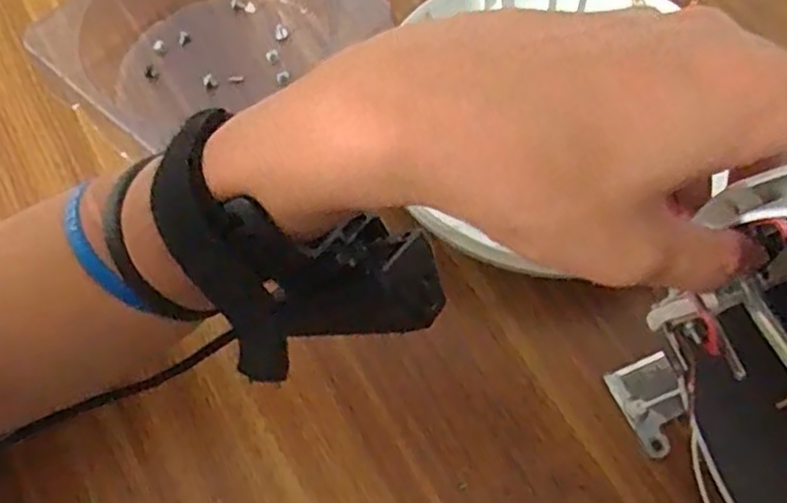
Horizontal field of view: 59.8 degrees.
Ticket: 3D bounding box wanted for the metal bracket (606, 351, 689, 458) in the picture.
[{"bbox_3d":[0.127,0.073,0.331,0.031,0.011,0.043,-20,64,-8],"label":"metal bracket"}]

